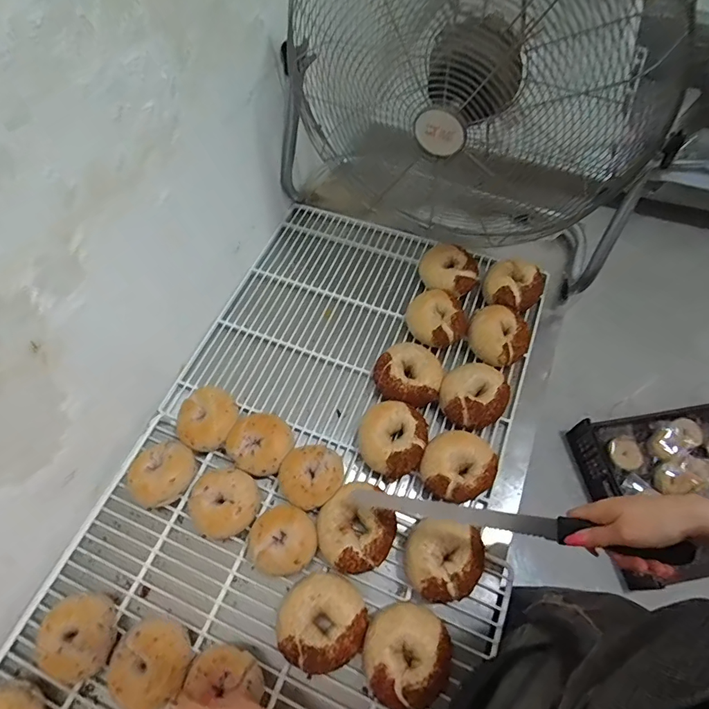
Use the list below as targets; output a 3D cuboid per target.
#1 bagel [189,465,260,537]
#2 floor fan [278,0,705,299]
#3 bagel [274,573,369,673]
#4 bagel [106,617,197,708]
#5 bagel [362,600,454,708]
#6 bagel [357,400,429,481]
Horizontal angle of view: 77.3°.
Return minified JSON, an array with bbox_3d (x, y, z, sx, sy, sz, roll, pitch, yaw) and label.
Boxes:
[{"bbox_3d":[-0.194,0.222,0.669,0.101,0.053,0.096,-1,61,1],"label":"bagel"},{"bbox_3d":[0.196,-0.447,0.747,0.610,0.569,0.368,23,65,13],"label":"floor fan"},{"bbox_3d":[-0.044,0.356,0.592,0.115,0.054,0.105,-1,61,1],"label":"bagel"},{"bbox_3d":[-0.261,0.400,0.577,0.101,0.054,0.093,34,68,18],"label":"bagel"},{"bbox_3d":[0.065,0.382,0.567,0.105,0.057,0.112,-1,61,1],"label":"bagel"},{"bbox_3d":[0.060,0.136,0.709,0.104,0.057,0.109,-1,61,1],"label":"bagel"}]

